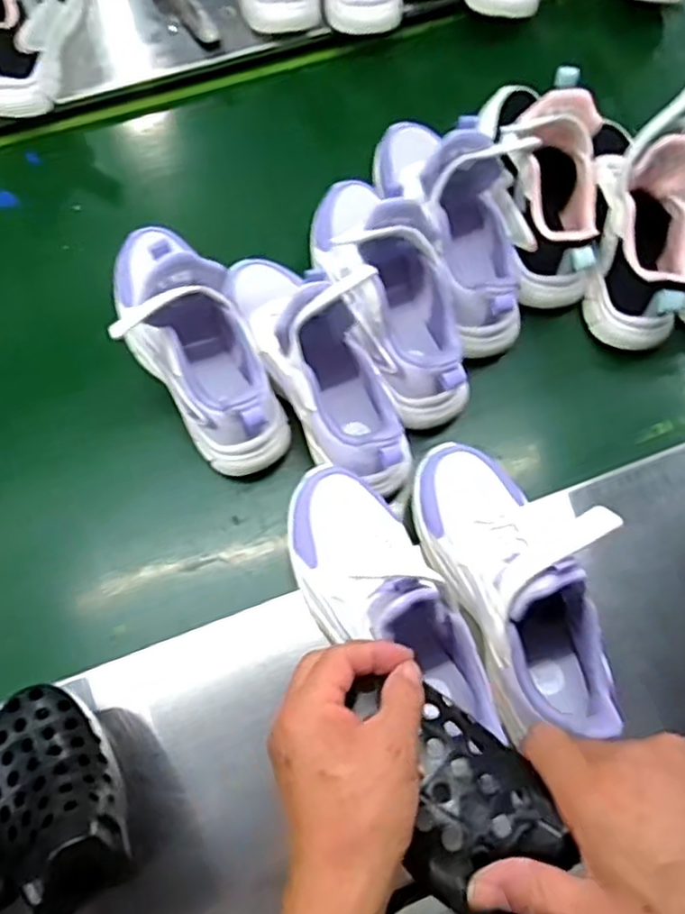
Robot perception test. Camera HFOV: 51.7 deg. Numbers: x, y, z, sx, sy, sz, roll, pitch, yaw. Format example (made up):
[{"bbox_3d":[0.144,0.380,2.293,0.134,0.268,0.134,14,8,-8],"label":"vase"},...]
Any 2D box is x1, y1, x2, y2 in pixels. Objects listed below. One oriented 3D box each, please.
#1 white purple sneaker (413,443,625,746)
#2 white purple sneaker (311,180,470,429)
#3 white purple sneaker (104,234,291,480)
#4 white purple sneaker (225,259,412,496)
[{"bbox_3d":[0.130,0.081,0.517,0.085,0.124,0.227,-20,73,-7],"label":"white purple sneaker"},{"bbox_3d":[0.042,-0.164,0.631,0.090,0.115,0.257,-20,73,-8],"label":"white purple sneaker"},{"bbox_3d":[-0.131,-0.111,0.616,0.102,0.133,0.246,-33,75,-11],"label":"white purple sneaker"},{"bbox_3d":[-0.020,-0.092,0.609,0.088,0.131,0.249,-24,74,-9],"label":"white purple sneaker"}]

